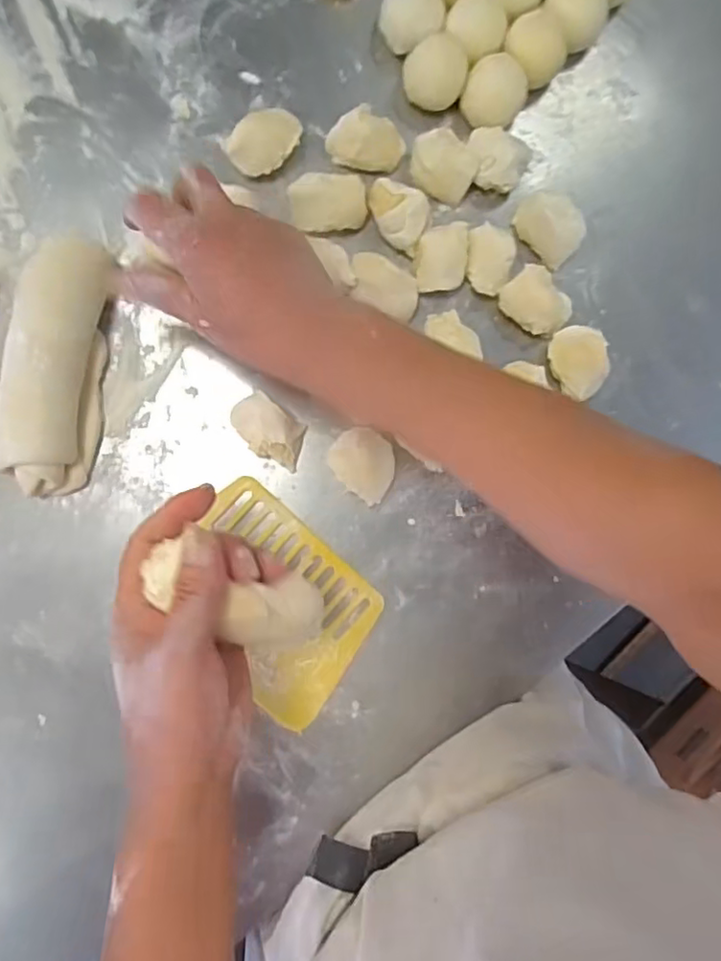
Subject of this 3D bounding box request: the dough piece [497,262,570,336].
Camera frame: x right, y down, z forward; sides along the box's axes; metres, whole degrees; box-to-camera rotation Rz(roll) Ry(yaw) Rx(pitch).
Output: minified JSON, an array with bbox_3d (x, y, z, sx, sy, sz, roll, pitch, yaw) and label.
[{"bbox_3d":[0.133,-0.133,0.465,0.051,0.032,0.039,41,87,-4],"label":"dough piece"}]

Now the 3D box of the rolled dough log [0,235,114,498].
[{"bbox_3d":[-0.207,-0.077,0.426,0.056,0.044,0.168,11,89,-5],"label":"rolled dough log"}]

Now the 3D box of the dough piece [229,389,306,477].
[{"bbox_3d":[-0.065,-0.035,0.448,0.057,0.026,0.036,36,87,-4],"label":"dough piece"}]

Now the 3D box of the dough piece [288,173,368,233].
[{"bbox_3d":[-0.023,-0.200,0.450,0.054,0.021,0.034,-7,91,-5],"label":"dough piece"}]

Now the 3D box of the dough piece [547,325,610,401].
[{"bbox_3d":[0.163,-0.088,0.467,0.033,0.035,0.052,-19,92,-5],"label":"dough piece"}]

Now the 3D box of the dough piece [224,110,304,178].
[{"bbox_3d":[-0.068,-0.243,0.452,0.038,0.024,0.053,42,87,-4],"label":"dough piece"}]

